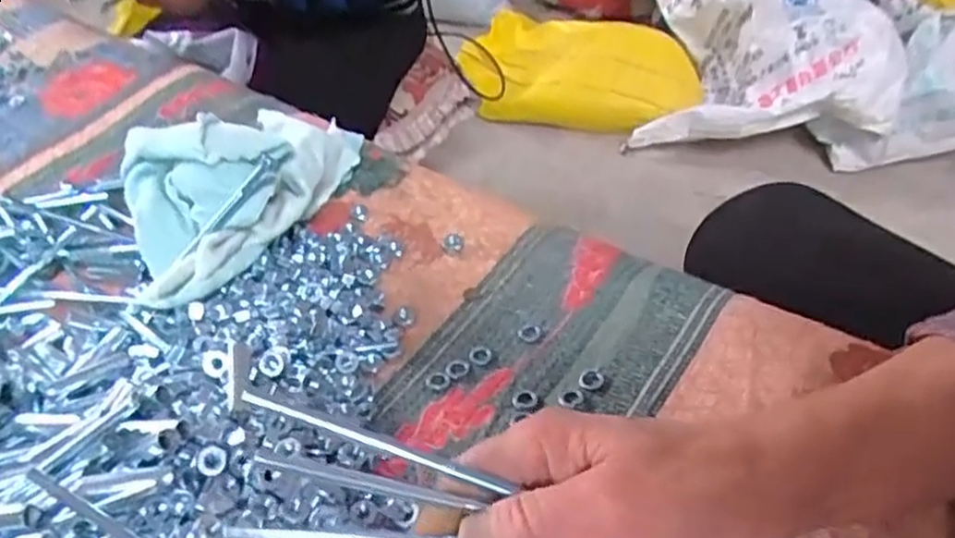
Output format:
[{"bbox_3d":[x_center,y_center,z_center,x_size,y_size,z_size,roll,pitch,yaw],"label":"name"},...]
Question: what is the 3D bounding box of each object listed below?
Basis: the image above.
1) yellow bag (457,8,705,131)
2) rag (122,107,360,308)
[{"bbox_3d":[0.220,-0.392,1.479,0.483,0.194,0.165,6,44,12],"label":"yellow bag"},{"bbox_3d":[-0.151,-0.055,0.471,0.161,0.080,0.159,-18,45,-11],"label":"rag"}]

